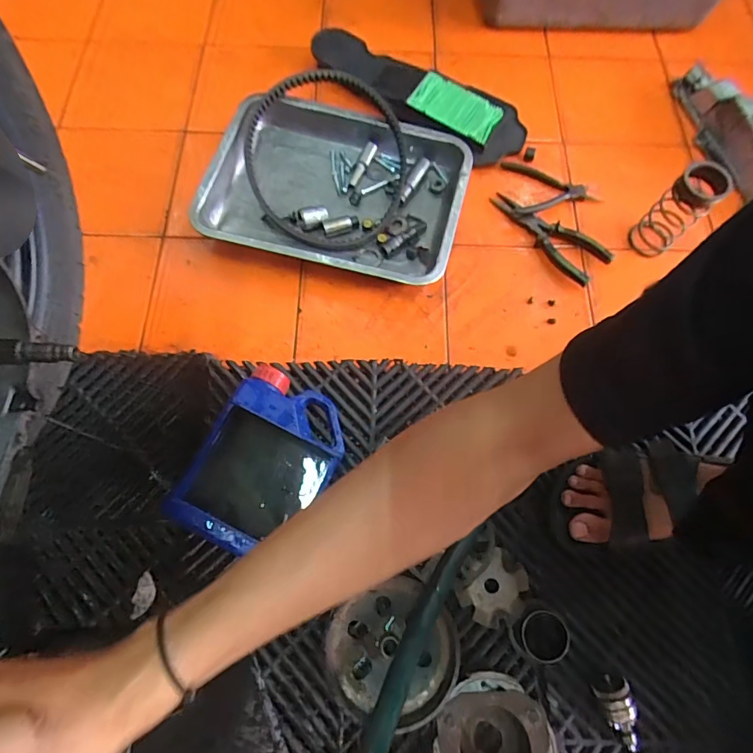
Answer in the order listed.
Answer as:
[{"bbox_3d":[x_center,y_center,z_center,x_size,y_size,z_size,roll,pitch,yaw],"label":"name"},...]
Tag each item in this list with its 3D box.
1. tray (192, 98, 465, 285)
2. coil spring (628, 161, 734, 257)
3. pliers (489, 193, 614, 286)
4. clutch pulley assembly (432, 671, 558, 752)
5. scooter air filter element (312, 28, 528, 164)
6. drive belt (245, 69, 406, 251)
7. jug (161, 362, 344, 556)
[{"bbox_3d":[-0.054,-0.273,0.670,0.353,0.056,0.272,14,70,4],"label":"tray"},{"bbox_3d":[0.396,-0.216,0.609,0.059,0.118,0.068,41,74,13],"label":"coil spring"},{"bbox_3d":[0.243,-0.204,0.659,0.179,0.014,0.064,42,74,13],"label":"pliers"},{"bbox_3d":[0.113,0.347,0.442,0.111,0.035,0.104,0,69,-1],"label":"clutch pulley assembly"},{"bbox_3d":[0.056,-0.464,0.749,0.396,0.045,0.120,31,72,10],"label":"scooter air filter element"},{"bbox_3d":[-0.069,-0.313,0.647,0.233,0.084,0.261,-14,70,-6],"label":"drive belt"},{"bbox_3d":[-0.117,0.095,0.509,0.142,0.075,0.190,30,71,9],"label":"jug"}]

